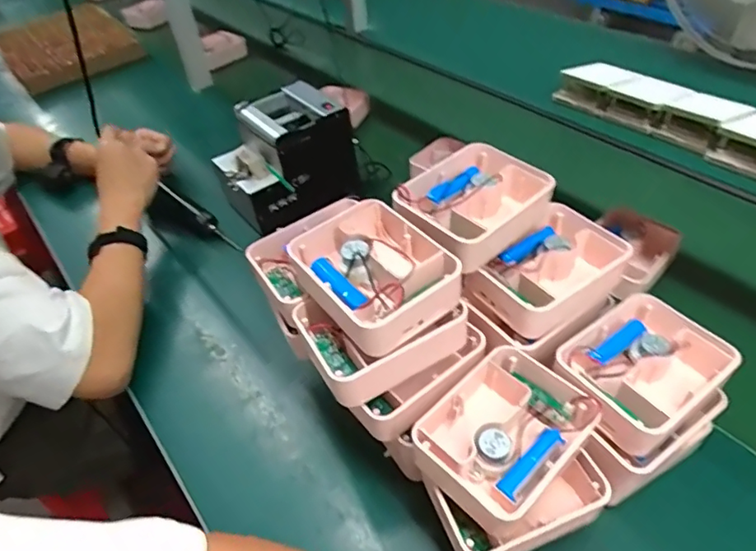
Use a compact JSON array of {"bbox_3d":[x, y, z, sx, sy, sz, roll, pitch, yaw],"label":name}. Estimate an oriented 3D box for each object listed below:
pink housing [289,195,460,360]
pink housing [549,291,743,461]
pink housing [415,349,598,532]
[{"bbox_3d":[0.000,-0.002,0.440,0.113,0.044,0.131,-28,48,-20],"label":"pink housing"},{"bbox_3d":[0.230,0.080,0.451,0.138,0.050,0.104,-28,48,-20],"label":"pink housing"},{"bbox_3d":[0.103,0.128,0.425,0.126,0.051,0.100,-36,51,-27],"label":"pink housing"}]

